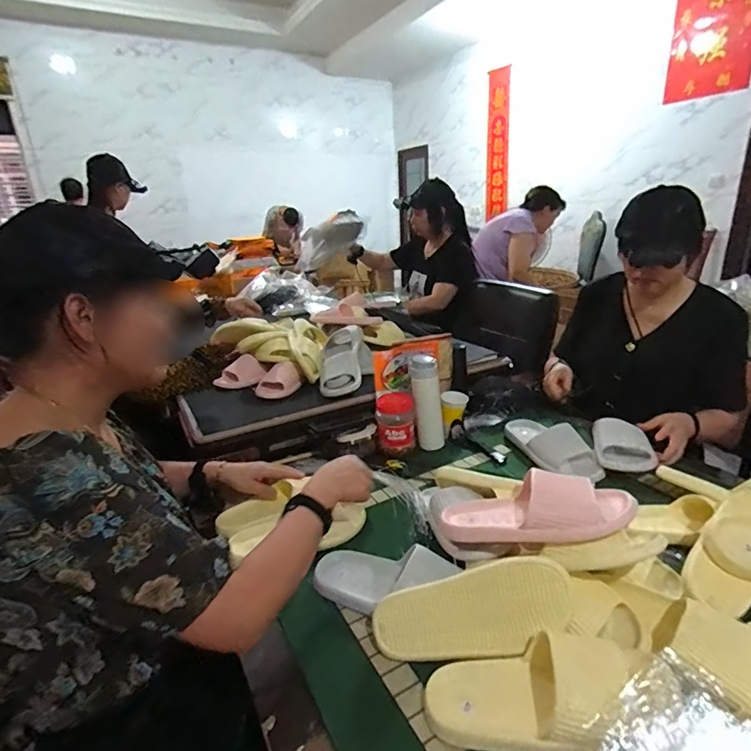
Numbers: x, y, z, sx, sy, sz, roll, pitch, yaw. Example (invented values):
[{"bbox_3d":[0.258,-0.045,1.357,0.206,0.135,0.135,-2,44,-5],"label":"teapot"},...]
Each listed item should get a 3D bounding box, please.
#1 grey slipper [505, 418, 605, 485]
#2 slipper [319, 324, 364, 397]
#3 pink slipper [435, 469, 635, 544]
[{"bbox_3d":[0.397,0.144,1.050,0.093,0.092,0.259,-8,21,-14],"label":"grey slipper"},{"bbox_3d":[-0.091,-0.044,1.291,0.126,0.076,0.253,-2,41,3],"label":"slipper"},{"bbox_3d":[0.215,0.186,0.646,0.260,0.065,0.095,-15,15,22],"label":"pink slipper"}]

